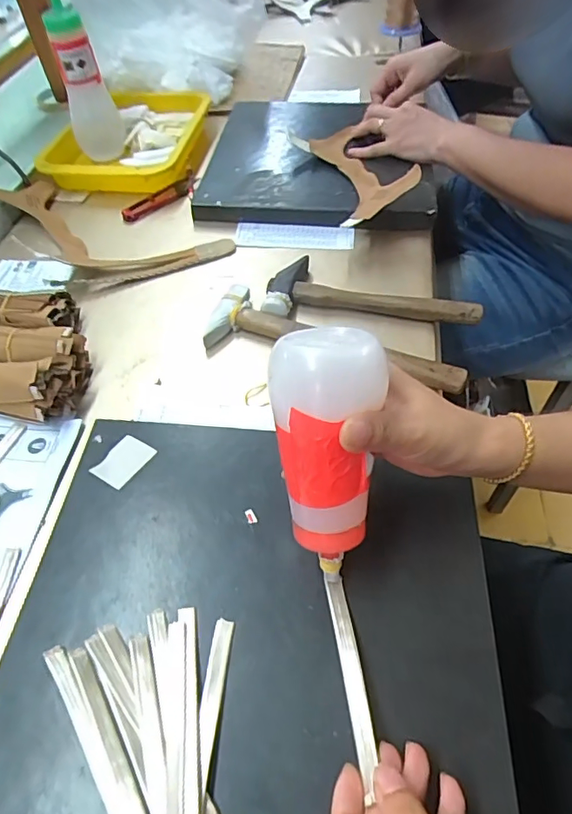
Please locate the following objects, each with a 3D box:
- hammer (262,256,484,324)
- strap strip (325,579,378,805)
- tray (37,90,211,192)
[{"bbox_3d":[0.087,-0.128,0.530,0.211,0.026,0.092,0,53,5],"label":"hammer"},{"bbox_3d":[0.038,0.152,0.291,0.013,0.010,0.108,-7,40,-1],"label":"strap strip"},{"bbox_3d":[-0.227,-0.395,0.738,0.193,0.041,0.258,2,53,6],"label":"tray"}]

